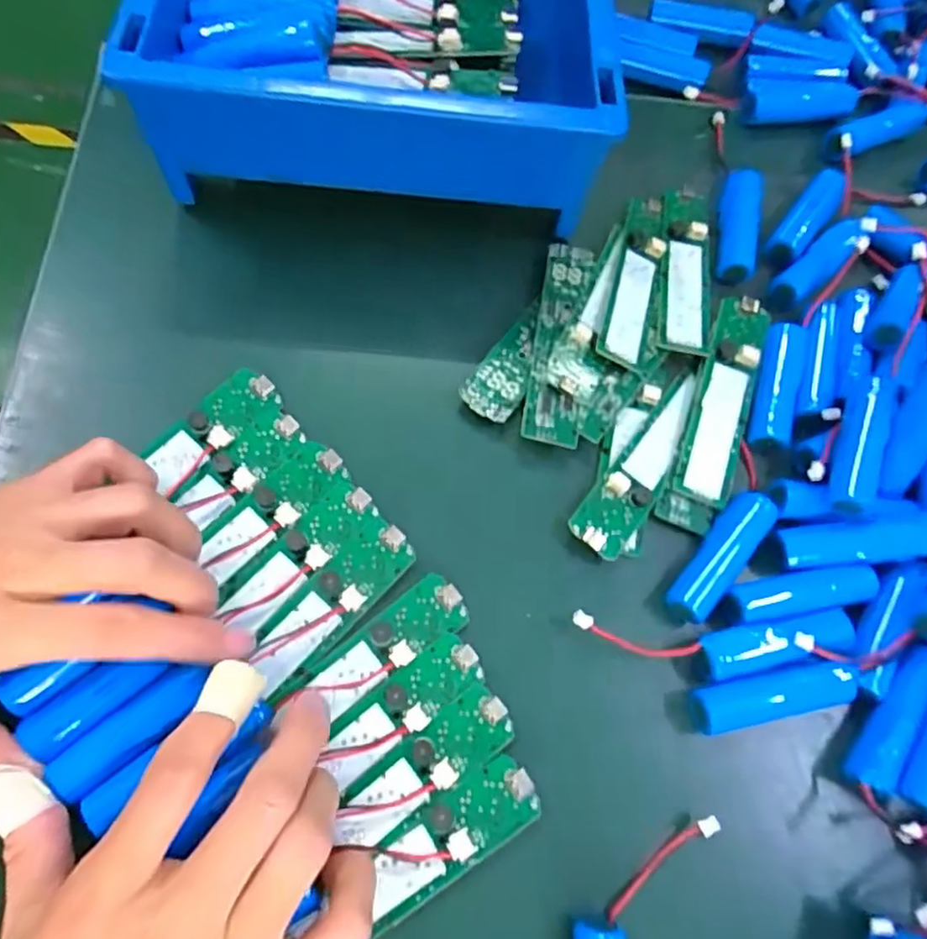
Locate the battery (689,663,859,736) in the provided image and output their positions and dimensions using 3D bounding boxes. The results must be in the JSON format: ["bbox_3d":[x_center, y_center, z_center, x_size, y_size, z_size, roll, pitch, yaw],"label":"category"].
[{"bbox_3d":[0.130,0.097,0.279,0.070,0.017,0.019,-9,73,-9],"label":"battery"}]

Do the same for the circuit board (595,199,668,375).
[{"bbox_3d":[0.091,-0.099,0.345,0.026,0.006,0.108,23,65,-13],"label":"circuit board"}]

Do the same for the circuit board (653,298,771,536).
[{"bbox_3d":[0.126,-0.031,0.322,0.028,0.006,0.128,23,71,2],"label":"circuit board"}]

